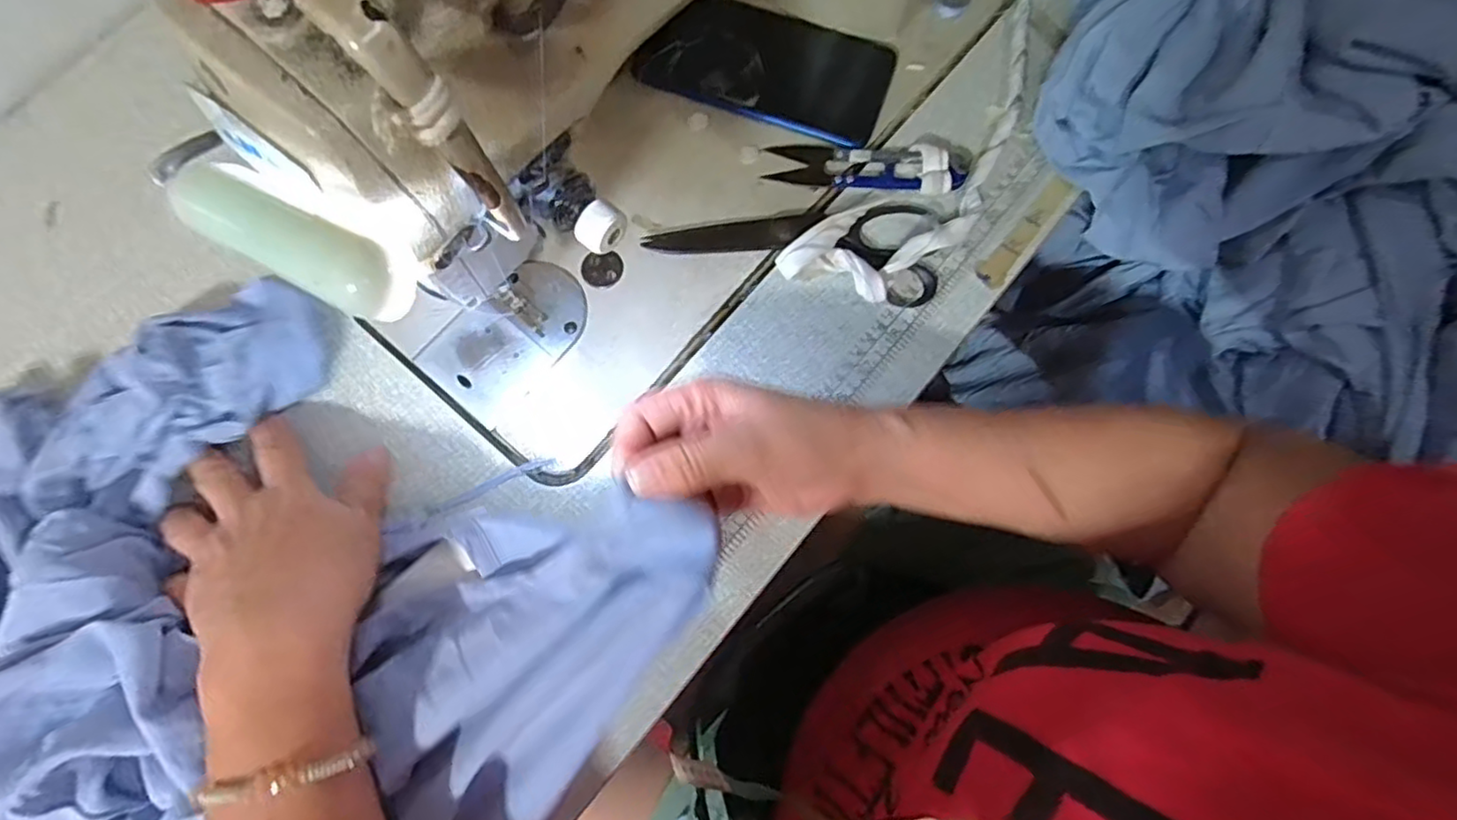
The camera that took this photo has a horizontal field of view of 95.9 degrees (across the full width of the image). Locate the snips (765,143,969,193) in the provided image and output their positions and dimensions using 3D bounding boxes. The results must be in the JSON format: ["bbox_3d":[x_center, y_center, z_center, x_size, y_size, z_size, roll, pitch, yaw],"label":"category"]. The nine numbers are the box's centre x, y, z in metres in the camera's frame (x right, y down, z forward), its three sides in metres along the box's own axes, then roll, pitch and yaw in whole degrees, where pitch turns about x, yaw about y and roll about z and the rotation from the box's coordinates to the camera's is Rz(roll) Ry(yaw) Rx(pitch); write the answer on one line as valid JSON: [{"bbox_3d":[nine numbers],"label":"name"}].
[{"bbox_3d":[0.083,-0.148,0.396,0.115,0.017,0.029,8,77,1],"label":"snips"}]

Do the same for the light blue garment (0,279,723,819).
[{"bbox_3d":[-0.257,0.131,0.292,0.333,0.091,0.413,36,78,7],"label":"light blue garment"}]

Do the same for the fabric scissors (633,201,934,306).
[{"bbox_3d":[0.037,-0.090,0.379,0.166,0.023,0.065,-5,77,-2],"label":"fabric scissors"}]

